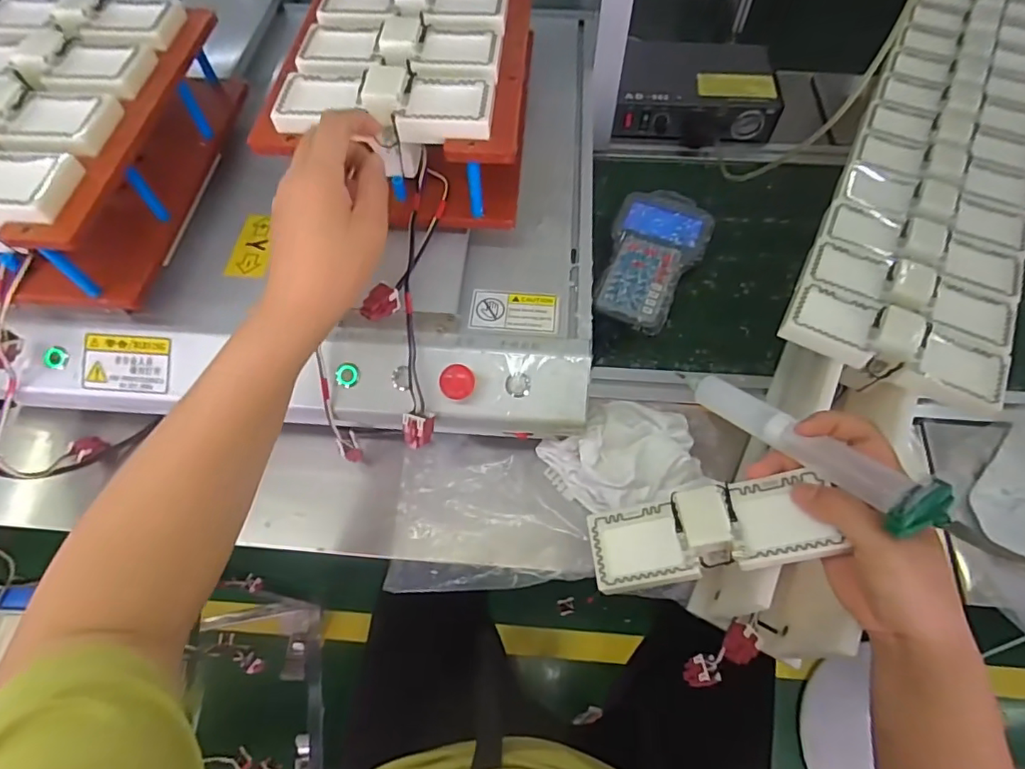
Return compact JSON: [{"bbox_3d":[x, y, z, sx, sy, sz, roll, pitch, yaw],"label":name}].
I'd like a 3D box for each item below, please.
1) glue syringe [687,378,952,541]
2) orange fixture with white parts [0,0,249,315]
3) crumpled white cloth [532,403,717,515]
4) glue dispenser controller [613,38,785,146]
[{"bbox_3d":[0.187,0.038,0.352,0.039,0.032,0.171,-34,40,-15],"label":"glue syringe"},{"bbox_3d":[-0.381,-0.208,0.459,0.189,0.111,0.282,5,63,3],"label":"orange fixture with white parts"},{"bbox_3d":[0.108,0.070,0.511,0.135,0.073,0.107,-24,65,-11],"label":"crumpled white cloth"},{"bbox_3d":[0.255,-0.409,0.745,0.207,0.070,0.131,7,63,5],"label":"glue dispenser controller"}]

